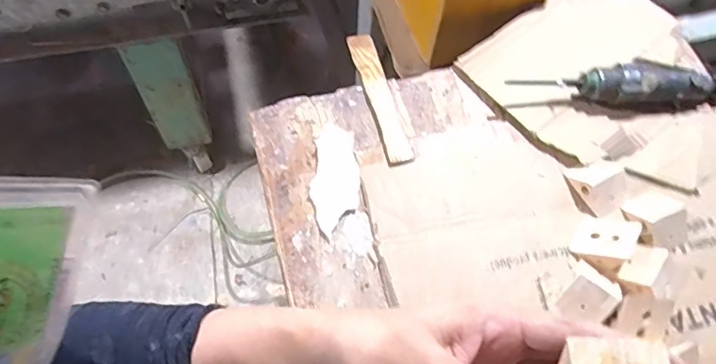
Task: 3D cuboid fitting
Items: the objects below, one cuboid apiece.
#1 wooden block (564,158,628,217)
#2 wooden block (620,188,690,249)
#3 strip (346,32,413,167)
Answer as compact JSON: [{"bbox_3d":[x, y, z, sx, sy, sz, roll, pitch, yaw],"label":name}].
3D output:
[{"bbox_3d":[0.297,0.001,0.633,0.062,0.026,0.064,-20,66,-10],"label":"wooden block"},{"bbox_3d":[0.356,0.043,0.621,0.064,0.033,0.070,-24,67,-12],"label":"wooden block"},{"bbox_3d":[0.028,-0.124,0.723,0.038,0.011,0.218,-14,66,-7],"label":"strip"}]

